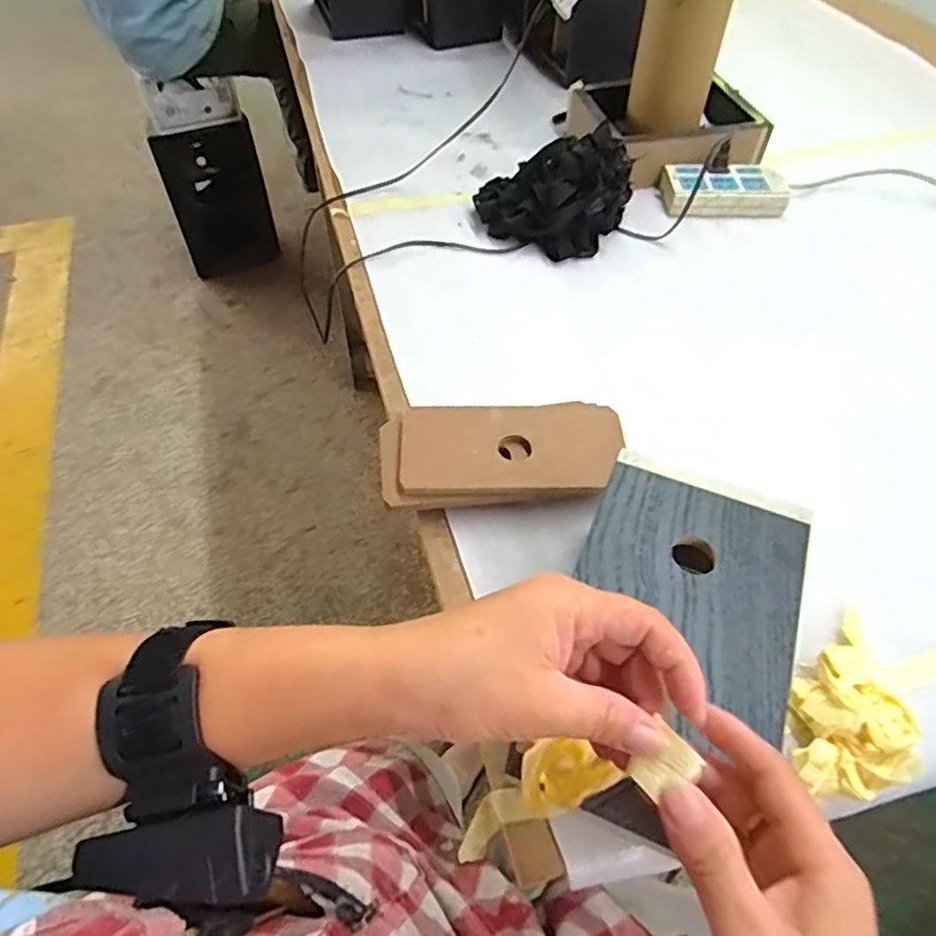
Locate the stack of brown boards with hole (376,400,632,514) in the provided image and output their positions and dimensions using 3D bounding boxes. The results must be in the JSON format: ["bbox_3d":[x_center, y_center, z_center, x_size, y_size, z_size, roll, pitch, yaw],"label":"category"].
[{"bbox_3d":[0.030,-0.016,0.570,0.206,0.025,0.094,-4,53,-5],"label":"stack of brown boards with hole"}]

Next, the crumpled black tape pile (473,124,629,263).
[{"bbox_3d":[0.112,-0.336,0.808,0.177,0.099,0.149,-15,55,-13],"label":"crumpled black tape pile"}]

